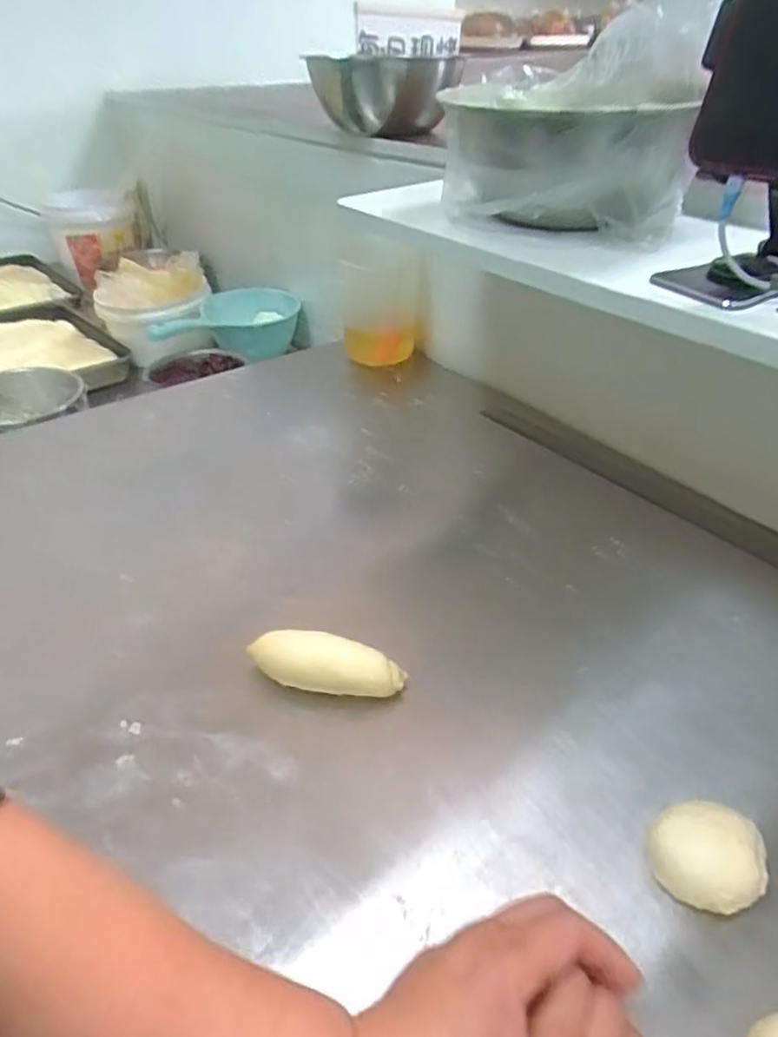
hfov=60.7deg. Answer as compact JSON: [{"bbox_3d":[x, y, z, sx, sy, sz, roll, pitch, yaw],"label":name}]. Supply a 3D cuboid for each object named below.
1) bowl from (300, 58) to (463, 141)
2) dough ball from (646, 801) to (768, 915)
[{"bbox_3d":[-0.008,-0.585,0.920,0.193,0.090,0.193,-2,37,-2],"label":"bowl"},{"bbox_3d":[0.173,0.186,0.366,0.059,0.043,0.051,30,47,35],"label":"dough ball"}]

